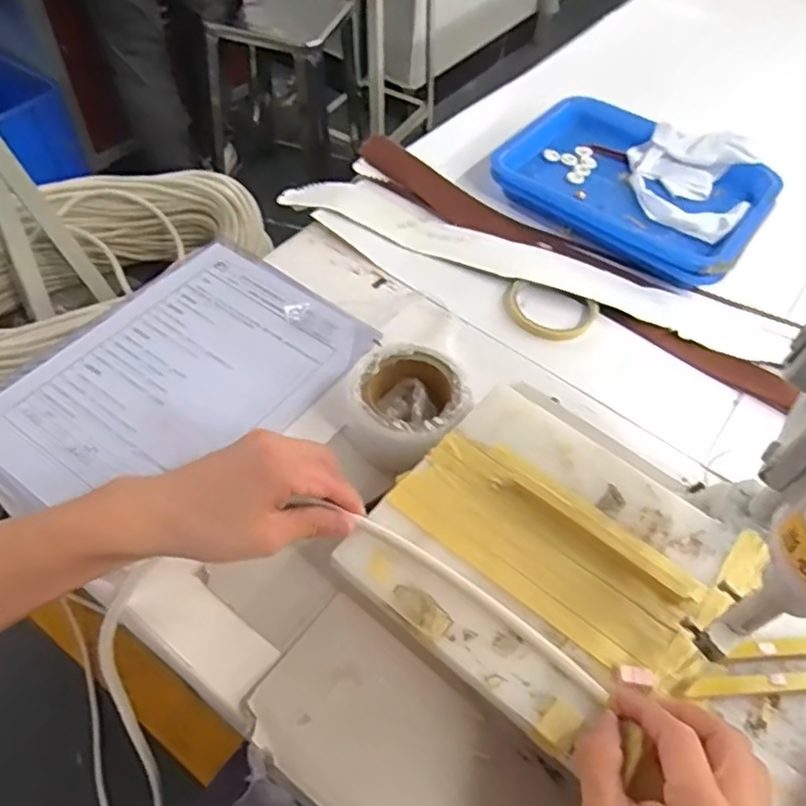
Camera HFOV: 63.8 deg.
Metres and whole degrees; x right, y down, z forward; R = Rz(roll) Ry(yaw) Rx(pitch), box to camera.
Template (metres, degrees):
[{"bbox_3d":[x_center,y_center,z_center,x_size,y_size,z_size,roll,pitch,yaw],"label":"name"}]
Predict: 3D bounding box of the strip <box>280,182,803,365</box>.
[{"bbox_3d":[0.129,-0.150,0.694,0.548,0.015,0.063,21,55,10],"label":"strip"}]

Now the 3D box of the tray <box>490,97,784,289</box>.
[{"bbox_3d":[0.266,-0.251,0.751,0.283,0.048,0.209,35,59,19],"label":"tray"}]

